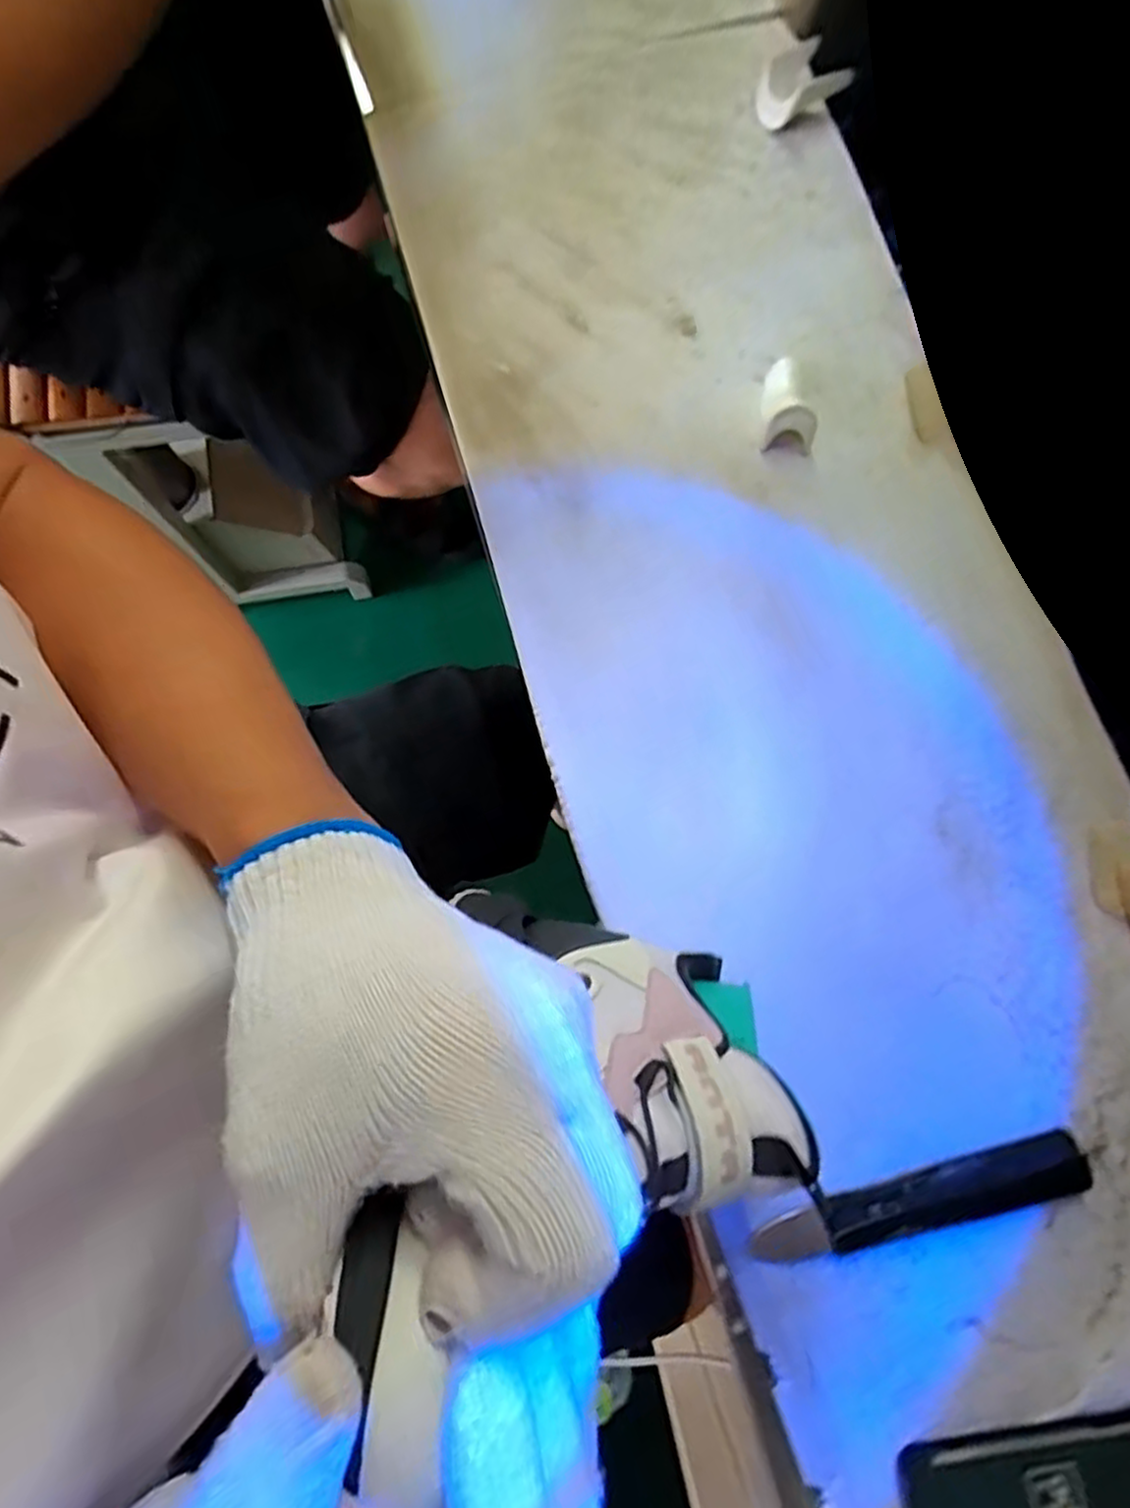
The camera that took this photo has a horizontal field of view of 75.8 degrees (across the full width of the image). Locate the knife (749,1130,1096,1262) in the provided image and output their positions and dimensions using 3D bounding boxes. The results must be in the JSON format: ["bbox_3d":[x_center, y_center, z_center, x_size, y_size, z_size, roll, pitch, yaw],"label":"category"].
[{"bbox_3d":[0.174,0.218,0.356,0.165,0.014,0.025,-12,80,-3],"label":"knife"}]

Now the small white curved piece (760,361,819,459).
[{"bbox_3d":[0.133,-0.211,0.429,0.029,0.023,0.059,1,80,0],"label":"small white curved piece"}]

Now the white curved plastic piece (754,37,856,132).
[{"bbox_3d":[0.152,-0.436,0.470,0.059,0.029,0.035,-32,81,-6],"label":"white curved plastic piece"}]

